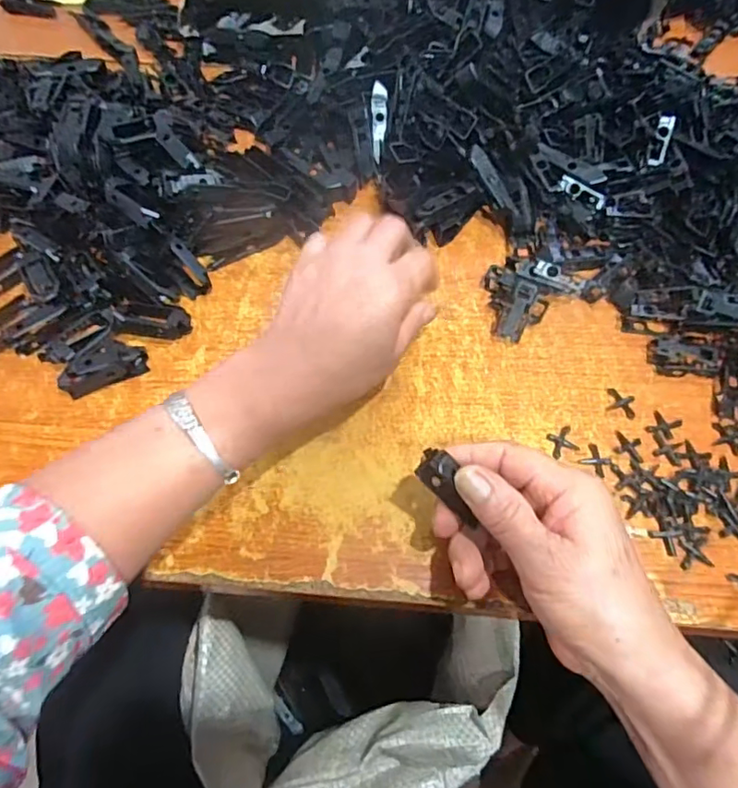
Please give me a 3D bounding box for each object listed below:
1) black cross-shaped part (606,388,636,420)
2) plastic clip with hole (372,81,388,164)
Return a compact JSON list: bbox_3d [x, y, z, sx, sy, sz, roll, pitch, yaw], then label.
[{"bbox_3d":[0.167,0.006,0.360,0.020,0.004,0.018,22,62,12],"label":"black cross-shaped part"},{"bbox_3d":[0.009,-0.226,0.452,0.013,0.004,0.064,2,92,1],"label":"plastic clip with hole"}]

